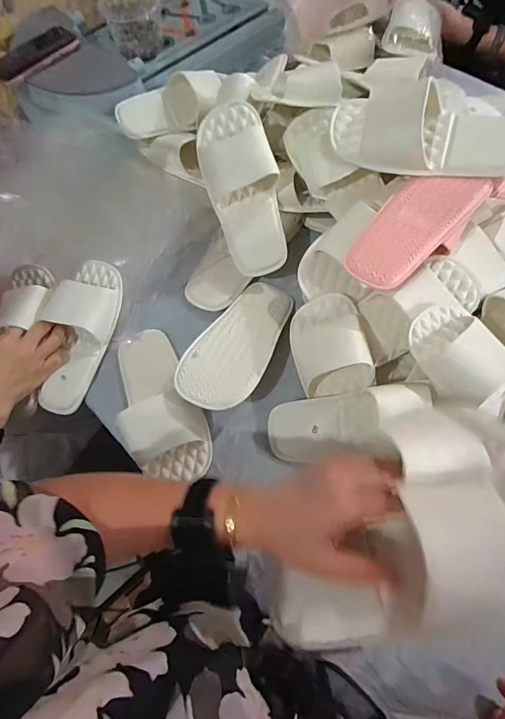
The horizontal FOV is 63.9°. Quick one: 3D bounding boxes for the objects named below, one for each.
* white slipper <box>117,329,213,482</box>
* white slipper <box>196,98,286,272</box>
[{"bbox_3d":[-0.127,0.057,0.549,0.107,0.069,0.232,-22,67,-7],"label":"white slipper"},{"bbox_3d":[-0.013,-0.248,0.600,0.104,0.071,0.250,-15,96,-4],"label":"white slipper"}]

